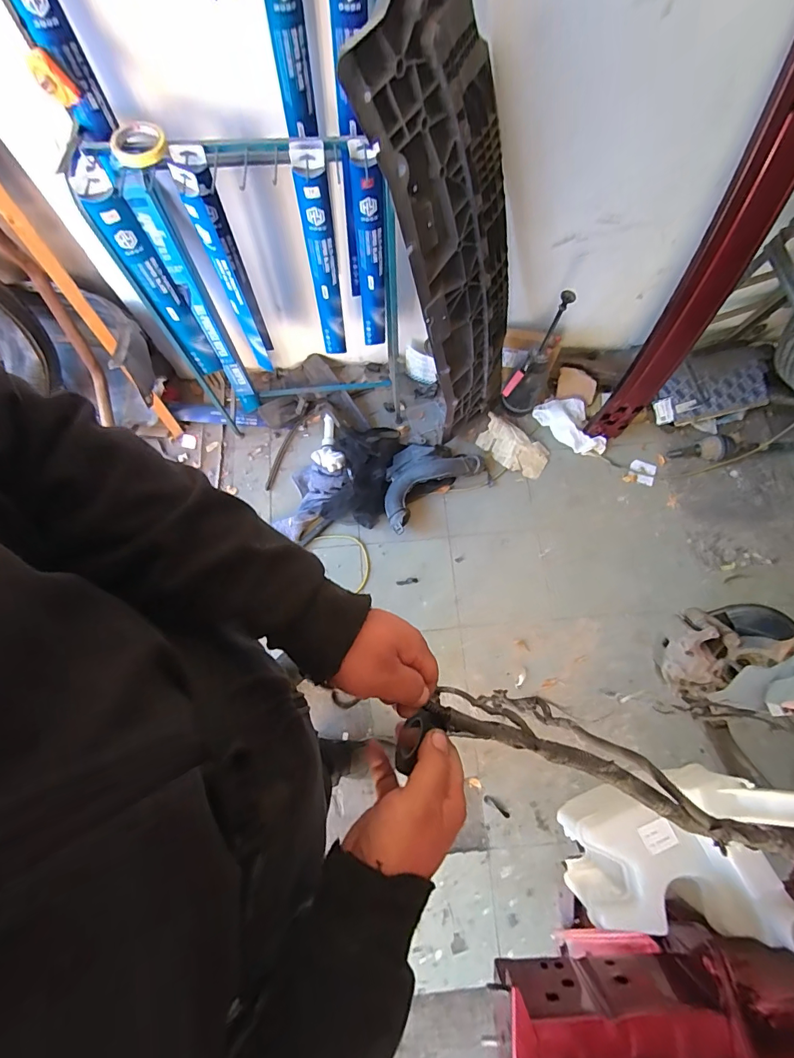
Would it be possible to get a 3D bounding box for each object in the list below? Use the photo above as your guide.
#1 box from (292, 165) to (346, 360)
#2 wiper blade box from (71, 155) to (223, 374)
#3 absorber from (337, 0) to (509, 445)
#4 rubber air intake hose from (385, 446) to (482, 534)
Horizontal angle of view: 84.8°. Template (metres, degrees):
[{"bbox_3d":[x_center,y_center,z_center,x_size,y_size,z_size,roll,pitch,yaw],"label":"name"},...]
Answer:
[{"bbox_3d":[-0.172,-0.605,1.072,0.069,0.492,0.030,-20,75,-6],"label":"box"},{"bbox_3d":[-0.557,-0.556,1.031,0.072,0.529,0.068,-36,77,-10],"label":"wiper blade box"},{"bbox_3d":[0.169,-0.631,1.107,0.052,1.124,0.355,37,82,25],"label":"absorber"},{"bbox_3d":[0.085,-0.183,1.491,0.395,0.115,0.217,-40,78,-11],"label":"rubber air intake hose"}]

